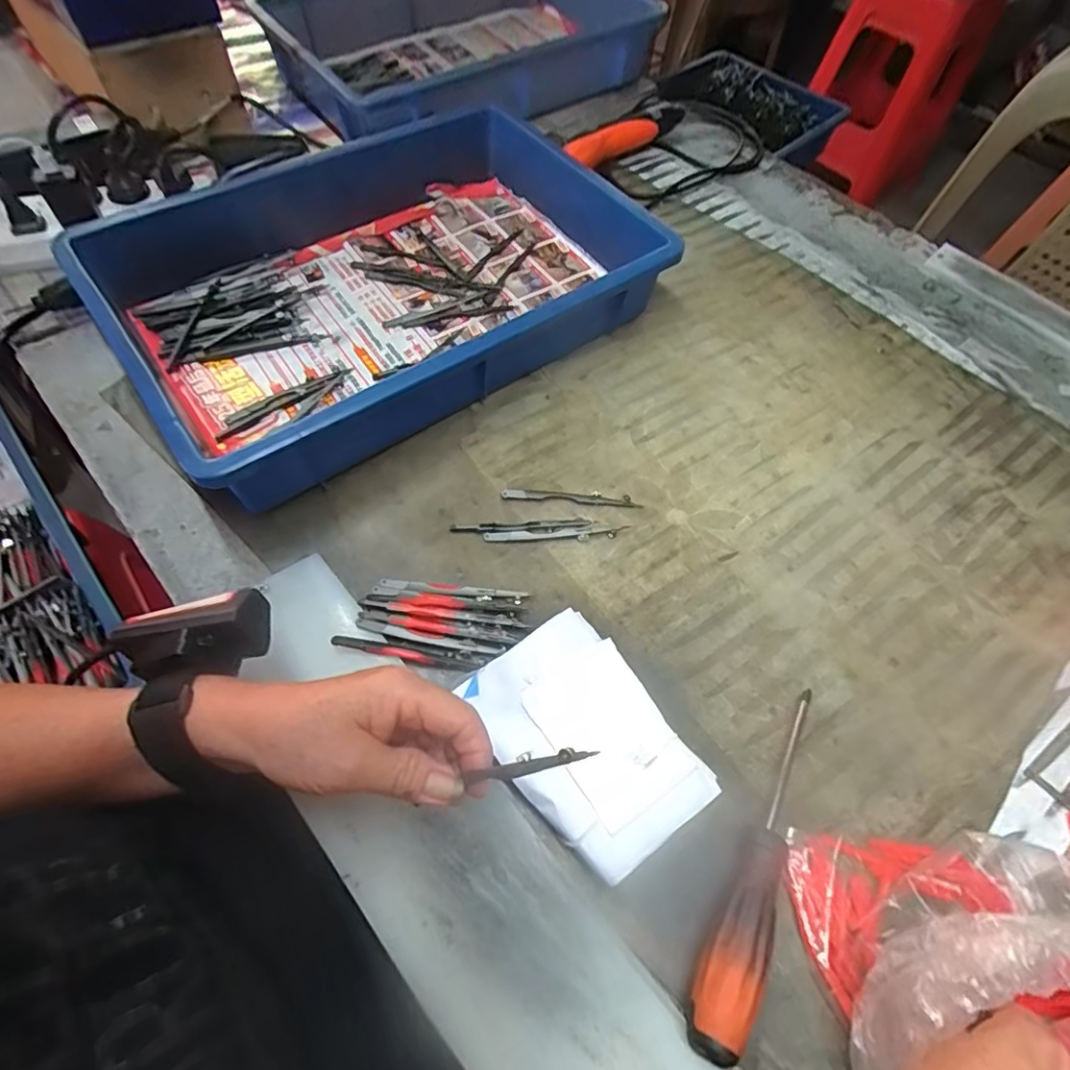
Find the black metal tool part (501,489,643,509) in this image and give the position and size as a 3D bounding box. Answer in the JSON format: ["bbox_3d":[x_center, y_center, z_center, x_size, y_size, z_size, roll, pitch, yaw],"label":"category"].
[{"bbox_3d":[0.029,-0.029,0.446,0.106,0.005,0.011,5,61,-1],"label":"black metal tool part"}]

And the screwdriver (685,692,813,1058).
[{"bbox_3d":[0.133,0.178,0.321,0.033,0.036,0.197,32,64,14],"label":"screwdriver"}]

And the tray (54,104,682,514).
[{"bbox_3d":[-0.125,-0.226,0.506,0.436,0.080,0.297,-33,68,-20],"label":"tray"}]

